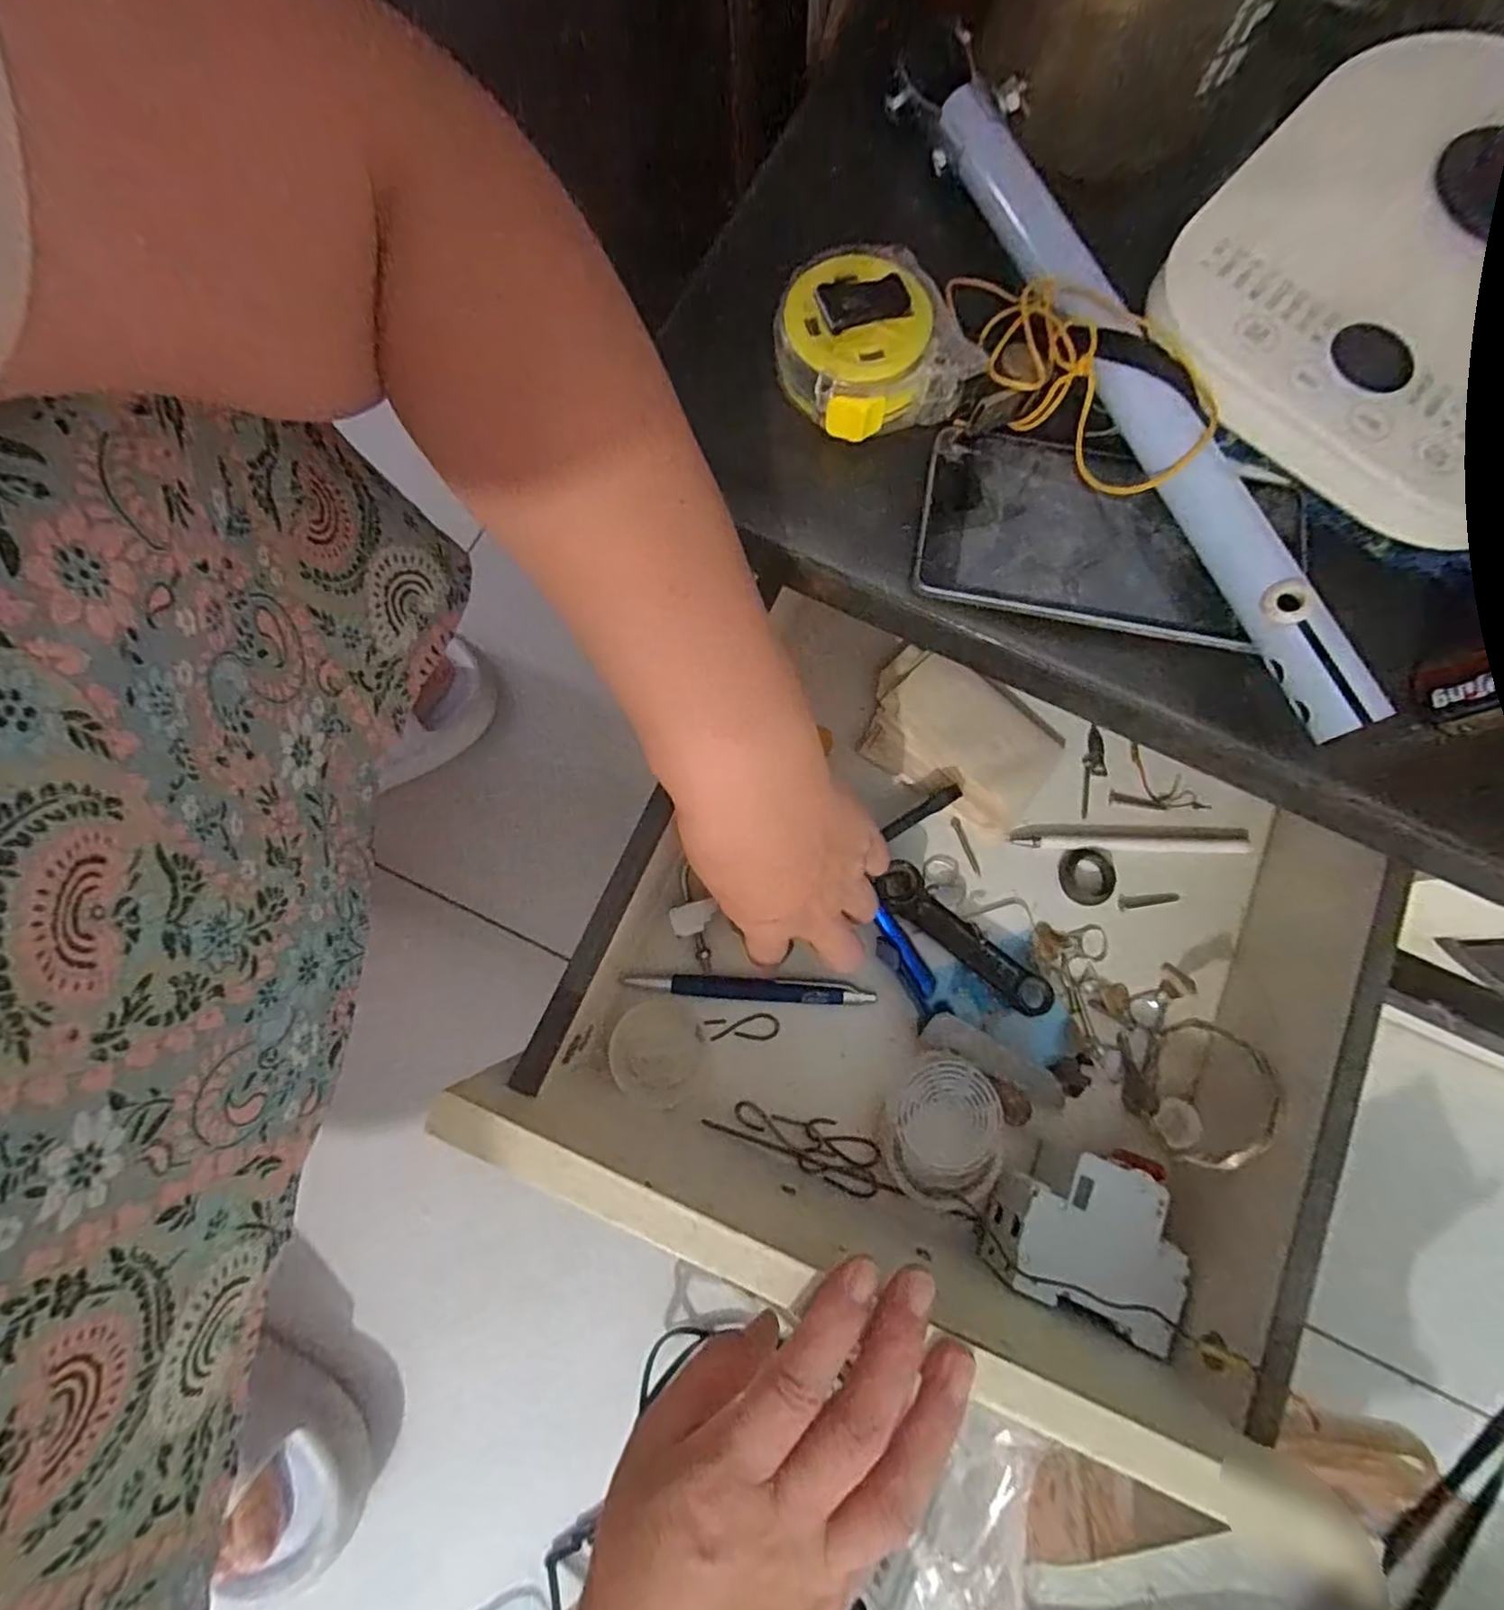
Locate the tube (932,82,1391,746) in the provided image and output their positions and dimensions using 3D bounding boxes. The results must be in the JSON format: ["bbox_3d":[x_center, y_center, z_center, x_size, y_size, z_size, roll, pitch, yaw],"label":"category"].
[{"bbox_3d":[0.146,-0.156,0.251,0.031,0.025,0.286,-22,78,-4],"label":"tube"}]

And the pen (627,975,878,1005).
[{"bbox_3d":[0.000,0.098,0.358,0.127,0.010,0.012,2,77,1],"label":"pen"}]

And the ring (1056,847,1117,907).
[{"bbox_3d":[0.187,0.040,0.375,0.031,0.004,0.031,0,77,1],"label":"ring"}]

